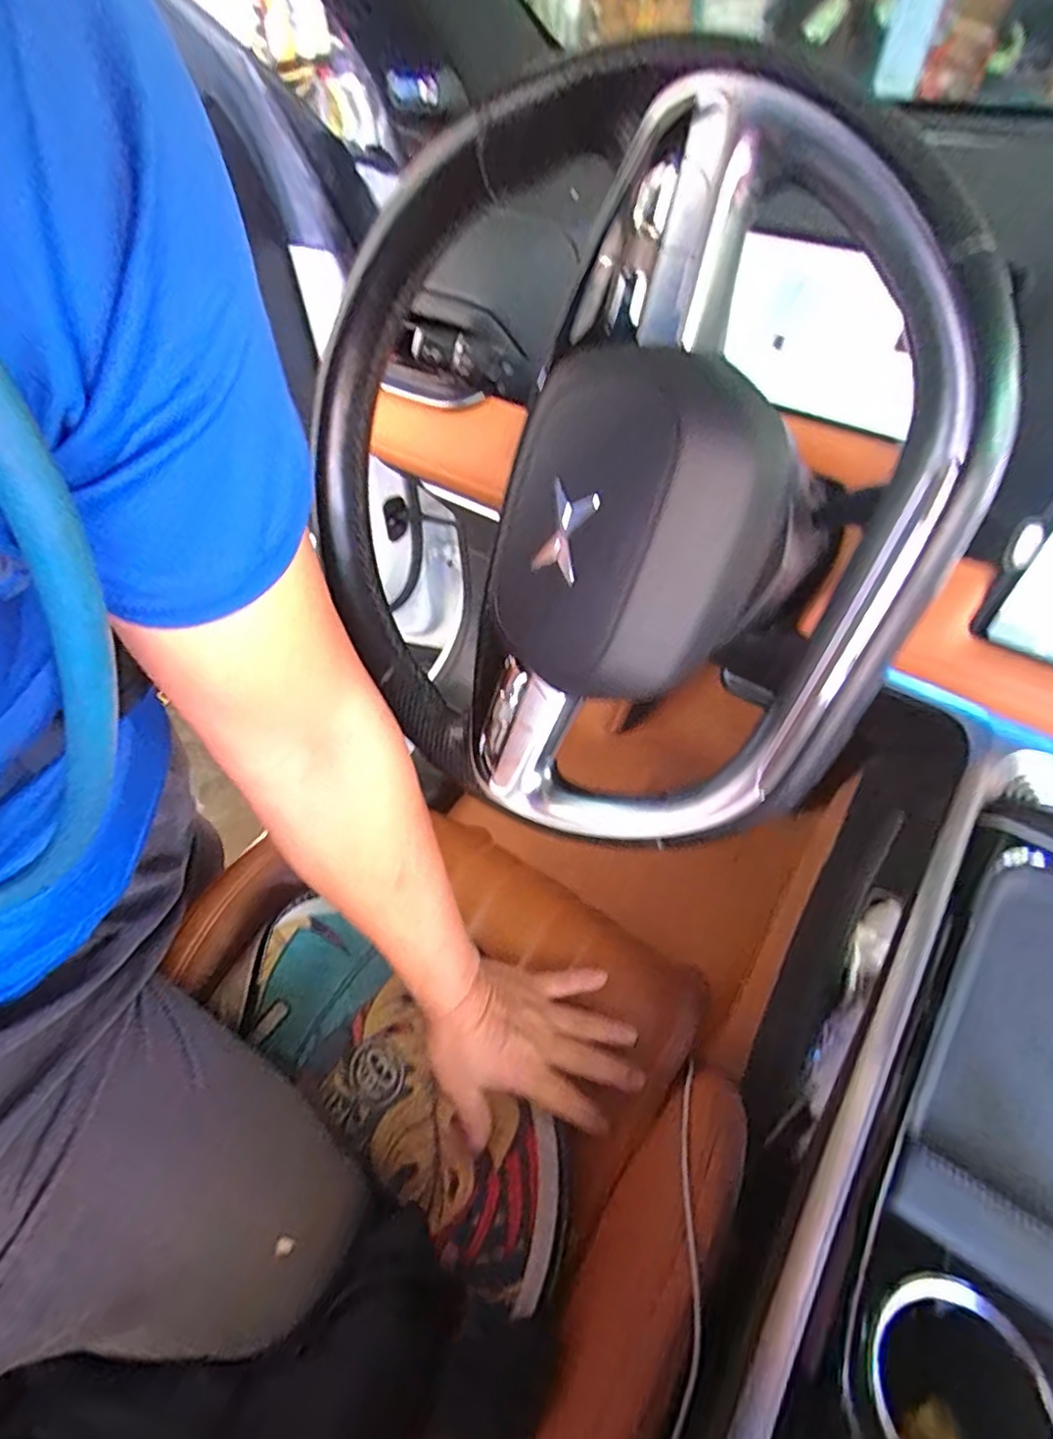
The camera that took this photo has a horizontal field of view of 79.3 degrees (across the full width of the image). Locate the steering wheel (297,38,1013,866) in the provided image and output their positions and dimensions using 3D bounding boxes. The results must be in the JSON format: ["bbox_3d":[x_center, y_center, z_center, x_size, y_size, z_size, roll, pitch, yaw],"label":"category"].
[{"bbox_3d":[0.014,-0.122,0.352,0.318,0.368,0.095,31,33,22],"label":"steering wheel"}]

